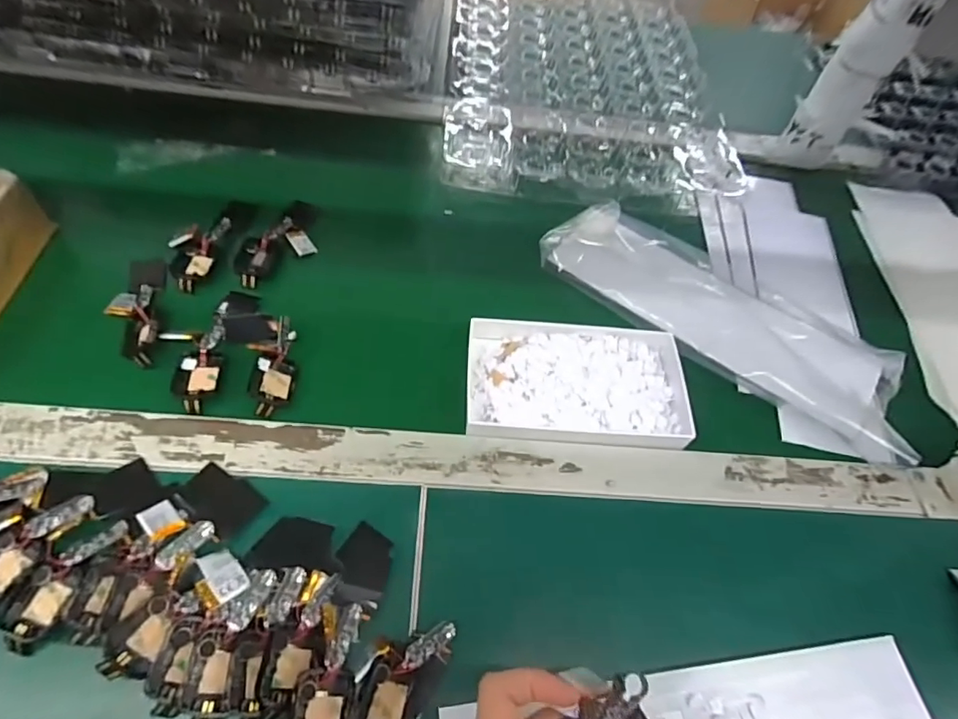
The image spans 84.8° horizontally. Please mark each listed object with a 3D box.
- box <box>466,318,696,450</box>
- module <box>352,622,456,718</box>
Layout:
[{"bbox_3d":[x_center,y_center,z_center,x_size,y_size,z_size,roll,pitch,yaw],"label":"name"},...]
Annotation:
[{"bbox_3d":[0.079,0.016,0.432,0.172,0.025,0.110,7,57,-3],"label":"box"},{"bbox_3d":[-0.044,0.181,0.297,0.038,0.015,0.076,42,61,18],"label":"module"}]

